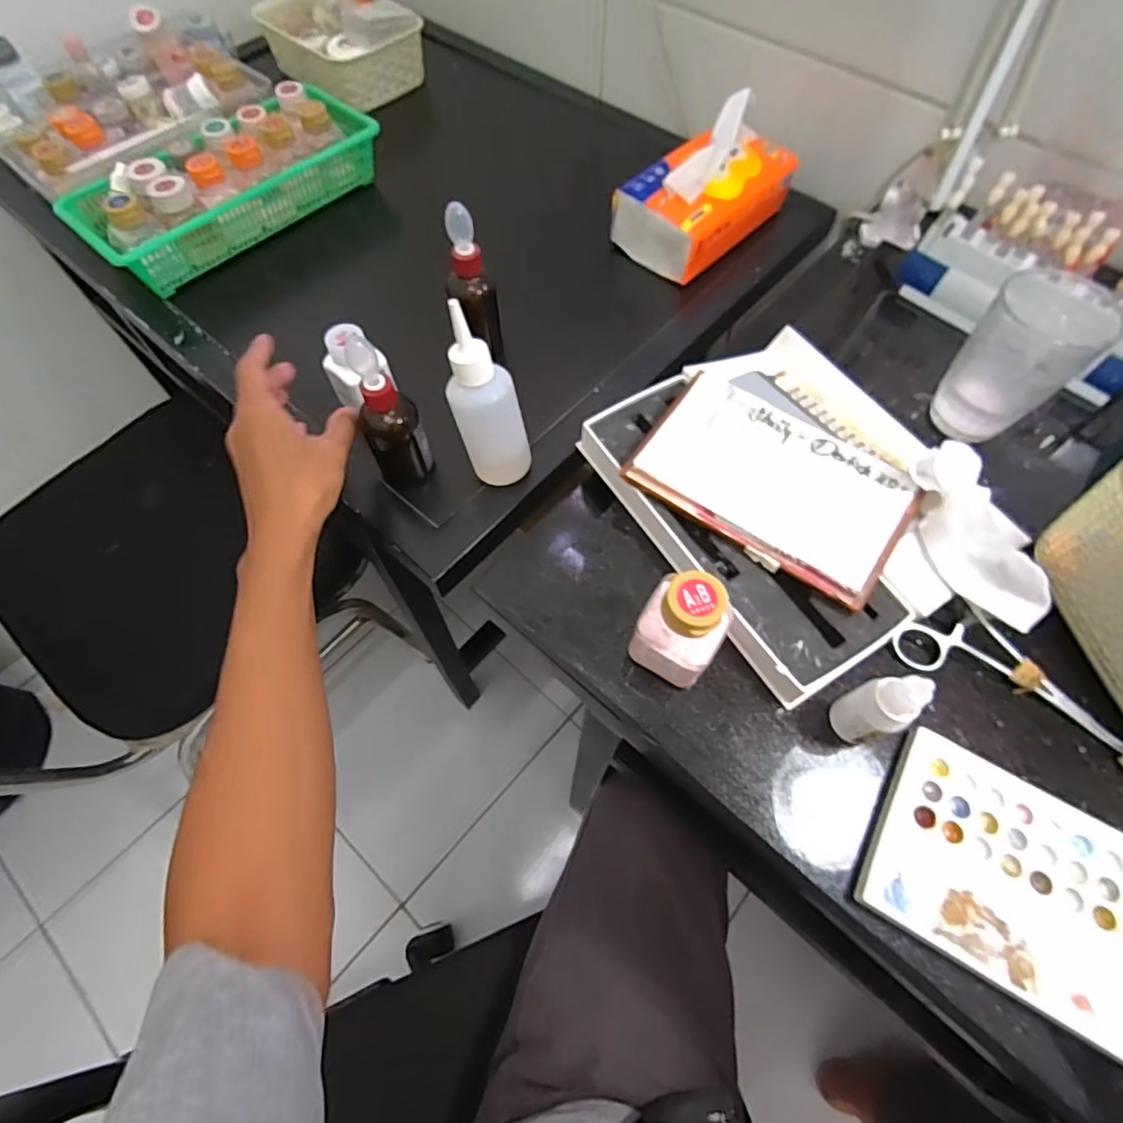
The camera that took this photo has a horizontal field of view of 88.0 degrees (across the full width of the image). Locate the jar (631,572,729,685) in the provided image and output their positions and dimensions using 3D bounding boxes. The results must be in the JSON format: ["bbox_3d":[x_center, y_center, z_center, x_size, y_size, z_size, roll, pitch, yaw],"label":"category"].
[{"bbox_3d":[0.061,0.037,0.304,0.040,0.073,0.036,27,66,14],"label":"jar"}]

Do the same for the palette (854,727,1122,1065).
[{"bbox_3d":[0.229,0.159,0.275,0.154,0.012,0.094,28,66,14],"label":"palette"}]

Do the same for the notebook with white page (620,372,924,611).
[{"bbox_3d":[0.125,-0.048,0.345,0.149,0.008,0.091,35,75,15],"label":"notebook with white page"}]

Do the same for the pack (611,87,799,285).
[{"bbox_3d":[0.146,-0.379,0.573,0.100,0.106,0.177,41,70,18],"label":"pack"}]

